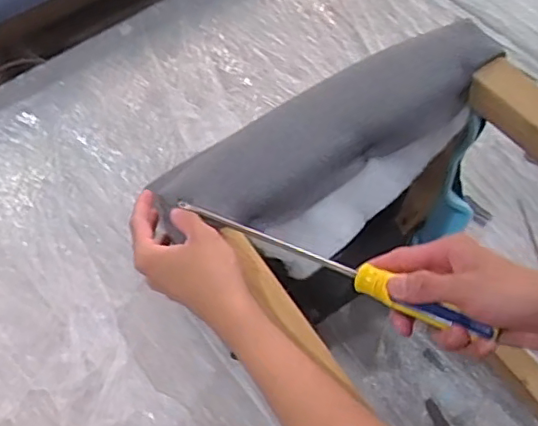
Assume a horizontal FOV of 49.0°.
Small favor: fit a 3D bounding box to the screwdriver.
[{"bbox_3d":[0.043,0.039,0.498,0.284,0.022,0.021,22,62,29],"label":"screwdriver"}]

